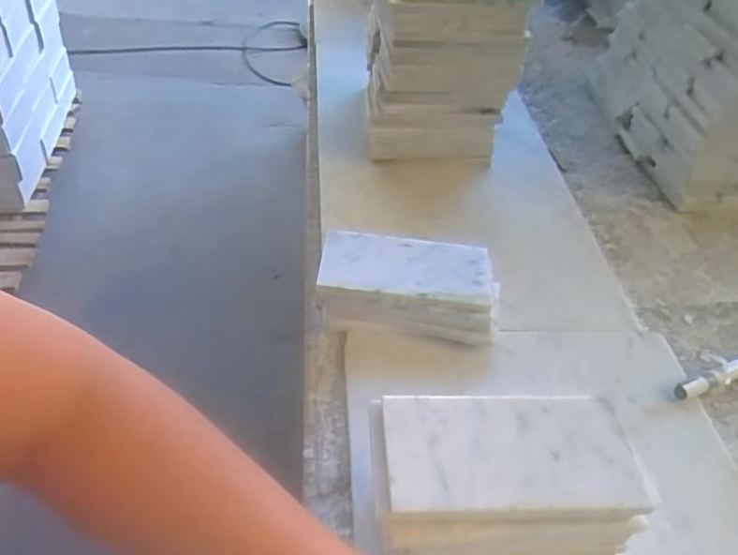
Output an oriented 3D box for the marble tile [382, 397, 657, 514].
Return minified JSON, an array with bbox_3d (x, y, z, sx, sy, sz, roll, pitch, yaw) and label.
[{"bbox_3d":[0.086,0.104,0.365,0.149,0.008,0.072,2,46,-5],"label":"marble tile"}]

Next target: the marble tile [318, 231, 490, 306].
[{"bbox_3d":[0.034,-0.009,0.538,0.150,0.012,0.070,8,46,0],"label":"marble tile"}]

